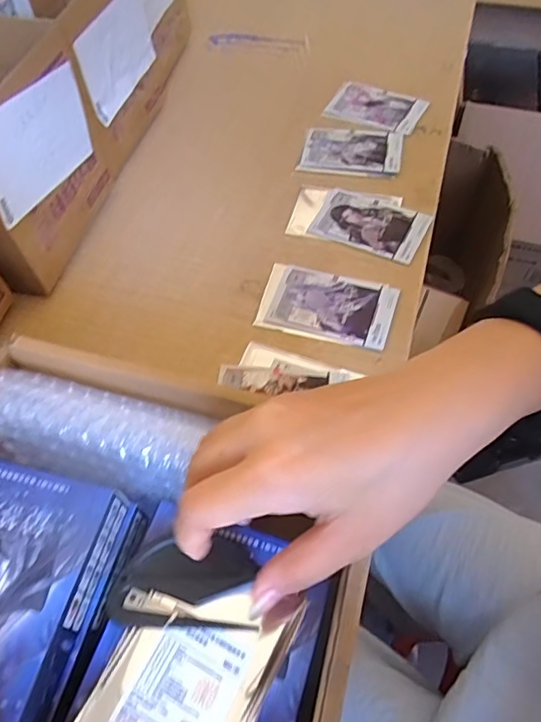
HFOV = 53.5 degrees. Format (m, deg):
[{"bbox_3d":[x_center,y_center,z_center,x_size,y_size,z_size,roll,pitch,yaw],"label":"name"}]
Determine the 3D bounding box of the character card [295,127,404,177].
[{"bbox_3d":[0.083,-0.217,0.553,0.100,0.005,0.072,7,58,9],"label":"character card"}]

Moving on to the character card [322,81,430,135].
[{"bbox_3d":[0.116,-0.279,0.592,0.101,0.007,0.061,23,70,17],"label":"character card"}]

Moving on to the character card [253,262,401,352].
[{"bbox_3d":[0.047,-0.048,0.446,0.107,0.005,0.068,13,59,11],"label":"character card"}]

